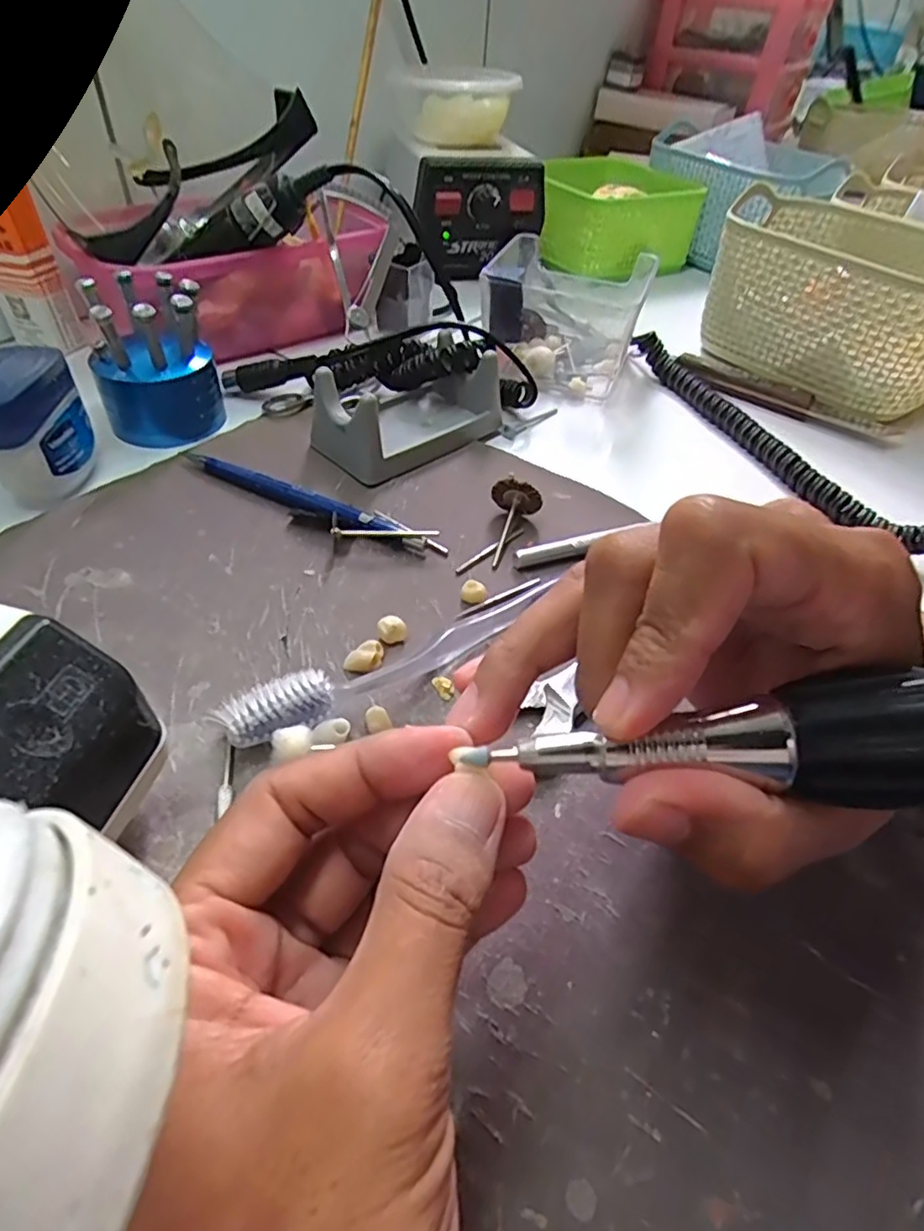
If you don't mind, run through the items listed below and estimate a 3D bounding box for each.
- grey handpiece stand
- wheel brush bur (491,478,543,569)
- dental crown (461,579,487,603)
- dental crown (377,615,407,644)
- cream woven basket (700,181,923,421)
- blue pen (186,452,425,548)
[{"bbox_3d":[-0.032,-0.114,0.339,0.063,0.037,0.096,35,53,25],"label":"grey handpiece stand"},{"bbox_3d":[0.023,-0.043,0.287,0.023,0.022,0.040,8,46,2],"label":"wheel brush bur"},{"bbox_3d":[0.005,-0.010,0.264,0.010,0.007,0.007,8,46,2],"label":"dental crown"},{"bbox_3d":[-0.027,0.006,0.245,0.010,0.008,0.008,-19,51,-22],"label":"dental crown"},{"bbox_3d":[0.255,-0.208,0.427,0.137,0.085,0.172,-25,53,-26],"label":"cream woven basket"},{"bbox_3d":[-0.077,-0.055,0.298,0.132,0.010,0.011,23,49,16],"label":"blue pen"}]

